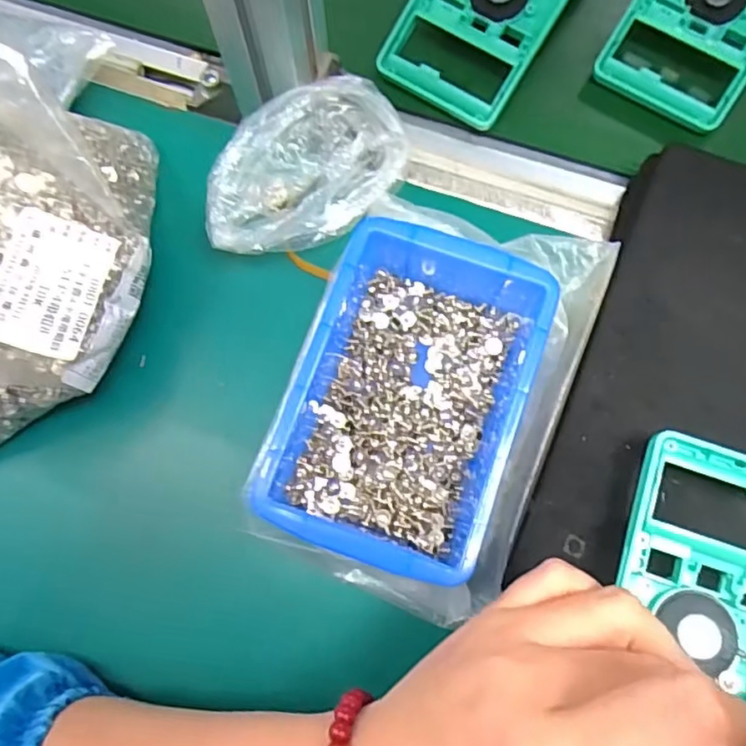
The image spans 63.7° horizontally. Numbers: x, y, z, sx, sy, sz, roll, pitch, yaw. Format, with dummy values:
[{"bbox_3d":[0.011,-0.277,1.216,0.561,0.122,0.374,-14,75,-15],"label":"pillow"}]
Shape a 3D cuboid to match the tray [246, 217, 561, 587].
[{"bbox_3d":[0.017,0.011,0.288,0.104,0.056,0.149,18,77,5],"label":"tray"}]

